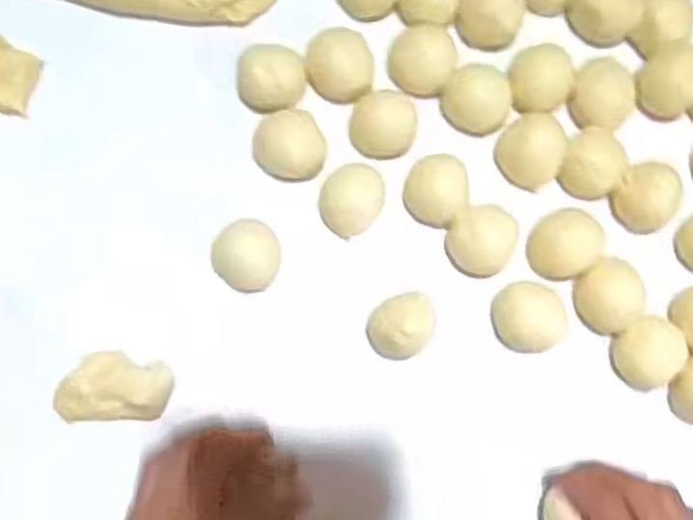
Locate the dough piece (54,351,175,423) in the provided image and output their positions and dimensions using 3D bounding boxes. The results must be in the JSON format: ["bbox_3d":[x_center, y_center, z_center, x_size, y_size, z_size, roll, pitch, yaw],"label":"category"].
[{"bbox_3d":[-0.147,0.080,0.443,0.070,0.020,0.042,0,82,-3],"label":"dough piece"}]

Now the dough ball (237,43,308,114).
[{"bbox_3d":[-0.049,-0.120,0.468,0.044,0.029,0.040,0,82,-3],"label":"dough ball"}]

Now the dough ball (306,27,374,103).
[{"bbox_3d":[-0.004,-0.129,0.473,0.043,0.031,0.040,0,82,-3],"label":"dough ball"}]

